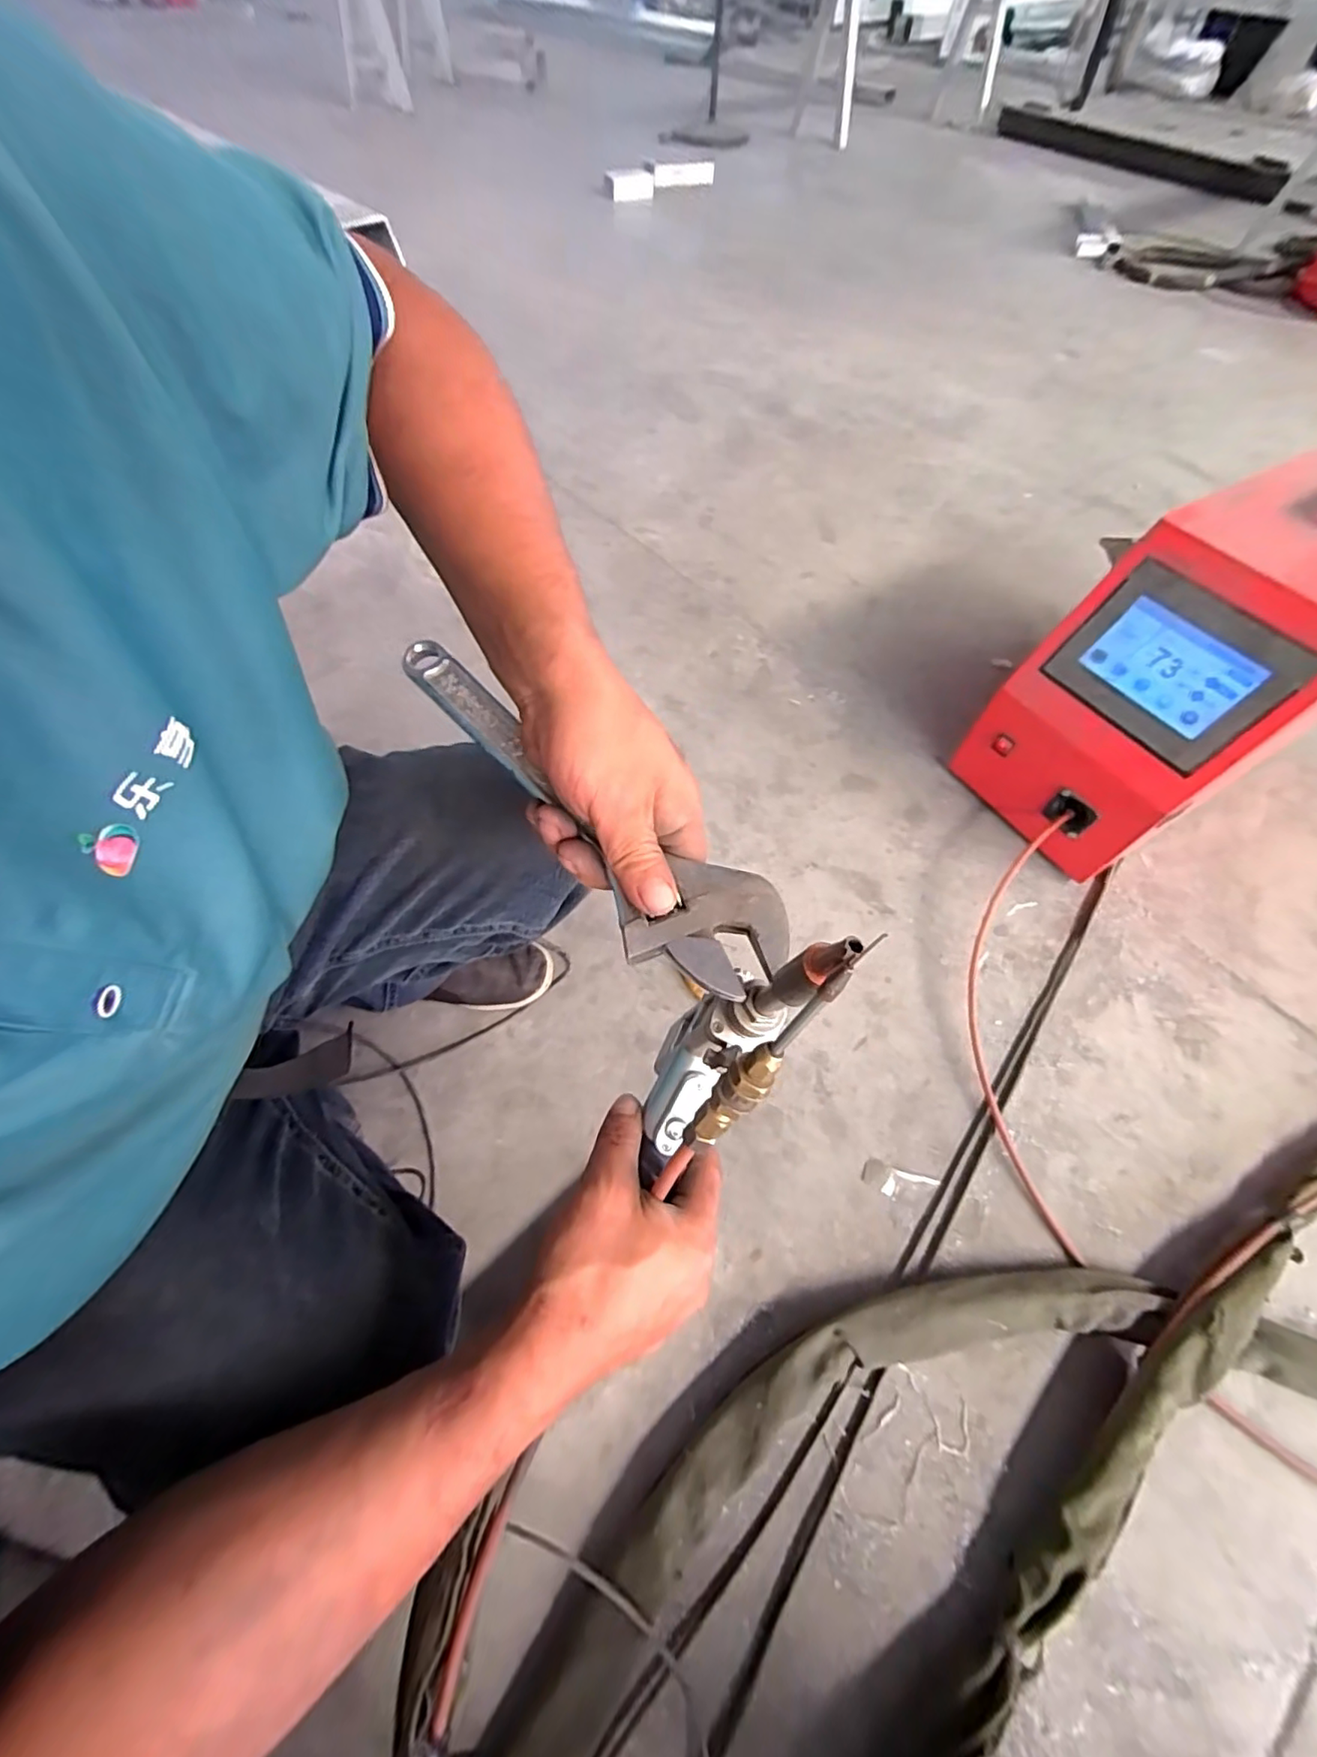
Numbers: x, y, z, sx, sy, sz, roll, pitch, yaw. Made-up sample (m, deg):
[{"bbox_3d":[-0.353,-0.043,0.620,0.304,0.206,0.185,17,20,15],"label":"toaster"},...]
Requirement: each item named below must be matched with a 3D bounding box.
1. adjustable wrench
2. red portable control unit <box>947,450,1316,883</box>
[{"bbox_3d":[-0.053,-0.043,0.323,0.283,0.018,0.066,41,67,20],"label":"adjustable wrench"},{"bbox_3d":[0.724,-0.283,0.780,0.505,0.341,0.267,-28,64,-17],"label":"red portable control unit"}]

